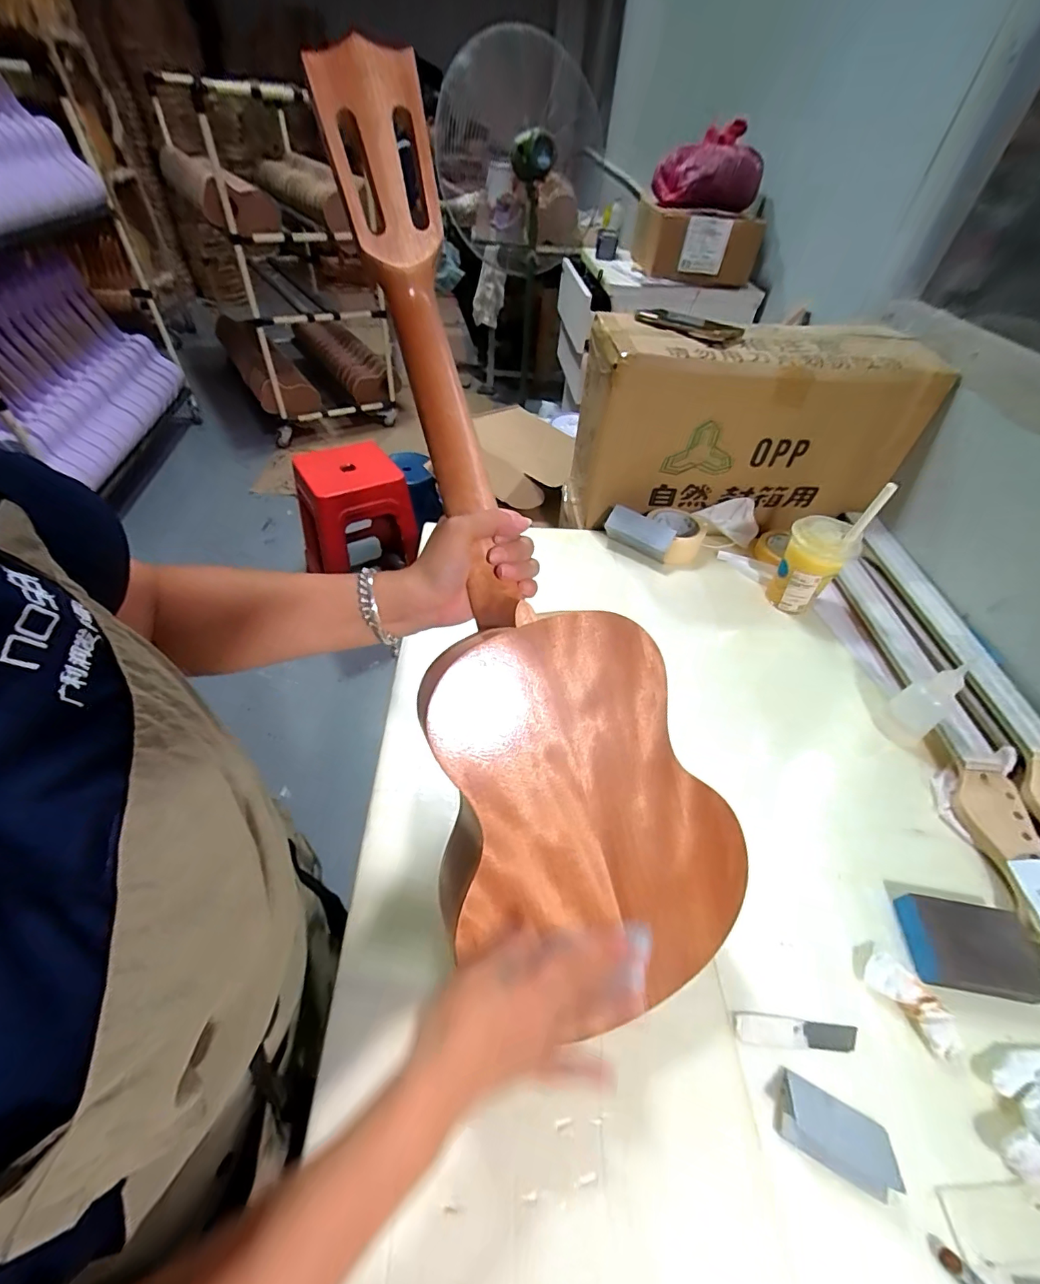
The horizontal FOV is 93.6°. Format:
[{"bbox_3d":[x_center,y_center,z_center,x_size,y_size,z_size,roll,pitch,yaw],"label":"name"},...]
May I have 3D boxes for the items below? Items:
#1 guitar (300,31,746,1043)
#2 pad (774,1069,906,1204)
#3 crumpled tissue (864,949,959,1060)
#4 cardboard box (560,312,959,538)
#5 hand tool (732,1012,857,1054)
[{"bbox_3d":[-0.008,-0.040,0.335,0.207,0.084,0.631,-19,92,-20],"label":"guitar"},{"bbox_3d":[0.229,0.355,0.353,0.073,0.017,0.042,22,50,17],"label":"pad"},{"bbox_3d":[0.331,0.301,0.409,0.032,0.019,0.073,-26,54,-25],"label":"crumpled tissue"},{"bbox_3d":[0.343,-0.341,0.785,0.485,0.242,0.212,9,48,2],"label":"cardboard box"},{"bbox_3d":[0.226,0.319,0.398,0.100,0.004,0.020,4,47,1],"label":"hand tool"}]

